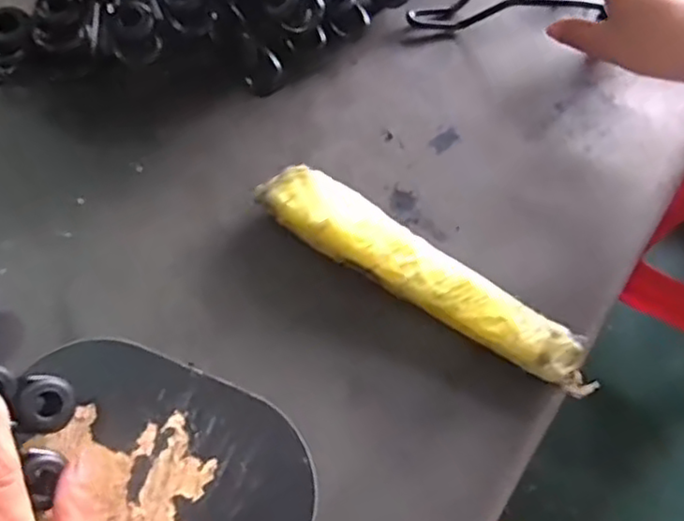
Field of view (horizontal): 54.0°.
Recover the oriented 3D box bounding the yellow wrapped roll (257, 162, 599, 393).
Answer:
[{"bbox_3d":[0.056,0.013,0.463,0.251,0.033,0.047,34,68,14],"label":"yellow wrapped roll"}]

